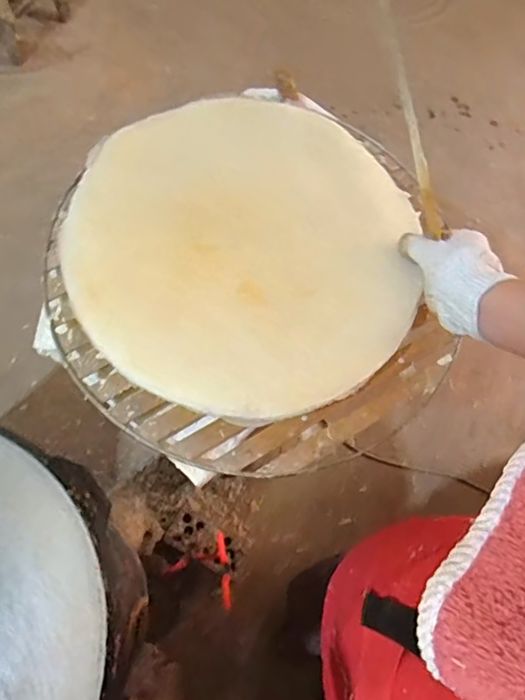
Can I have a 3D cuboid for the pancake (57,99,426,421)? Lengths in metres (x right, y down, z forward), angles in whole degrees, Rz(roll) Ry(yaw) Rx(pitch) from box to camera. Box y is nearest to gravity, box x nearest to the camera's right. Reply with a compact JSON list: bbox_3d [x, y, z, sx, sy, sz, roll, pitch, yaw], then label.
[{"bbox_3d":[-0.019,-0.109,0.577,0.368,0.025,0.352,2,73,-5],"label":"pancake"}]

